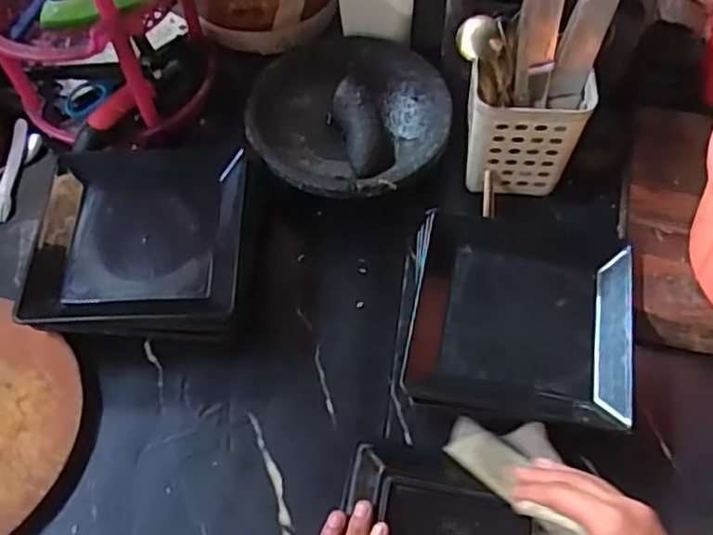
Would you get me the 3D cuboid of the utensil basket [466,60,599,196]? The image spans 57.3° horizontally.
[{"bbox_3d":[0.169,-0.139,0.661,0.120,0.136,0.064,7,60,5],"label":"utensil basket"}]

